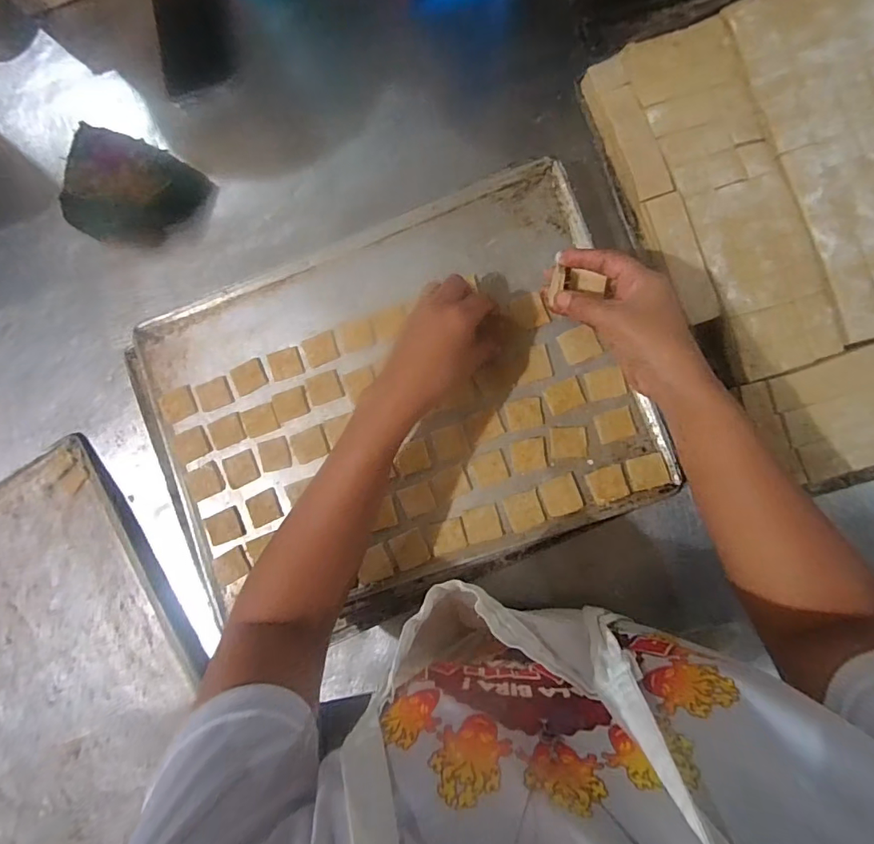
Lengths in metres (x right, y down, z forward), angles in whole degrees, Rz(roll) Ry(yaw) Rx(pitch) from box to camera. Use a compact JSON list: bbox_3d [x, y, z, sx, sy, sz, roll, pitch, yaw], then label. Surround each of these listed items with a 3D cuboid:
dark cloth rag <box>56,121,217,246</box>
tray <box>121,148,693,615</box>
[{"bbox_3d":[-0.341,-0.251,0.530,0.177,0.030,0.109,21,90,8],"label":"dark cloth rag"},{"bbox_3d":[-0.048,-0.014,0.480,0.461,0.035,0.332,-20,87,7],"label":"tray"}]

